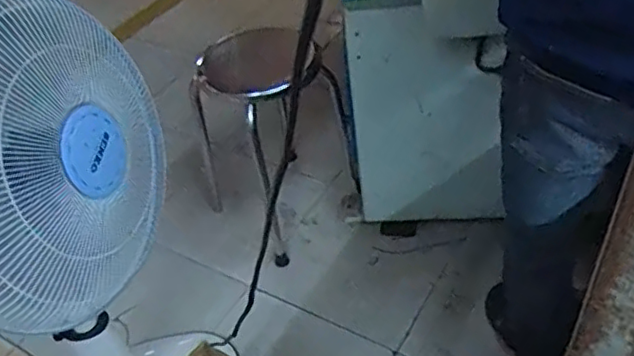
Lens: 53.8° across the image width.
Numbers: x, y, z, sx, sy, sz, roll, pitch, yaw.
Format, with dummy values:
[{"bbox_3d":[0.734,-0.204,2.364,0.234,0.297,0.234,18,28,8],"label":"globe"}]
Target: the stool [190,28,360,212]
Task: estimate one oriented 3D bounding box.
[{"bbox_3d":[-0.116,-0.102,1.505,0.343,0.410,0.316,-13,44,-6],"label":"stool"}]

